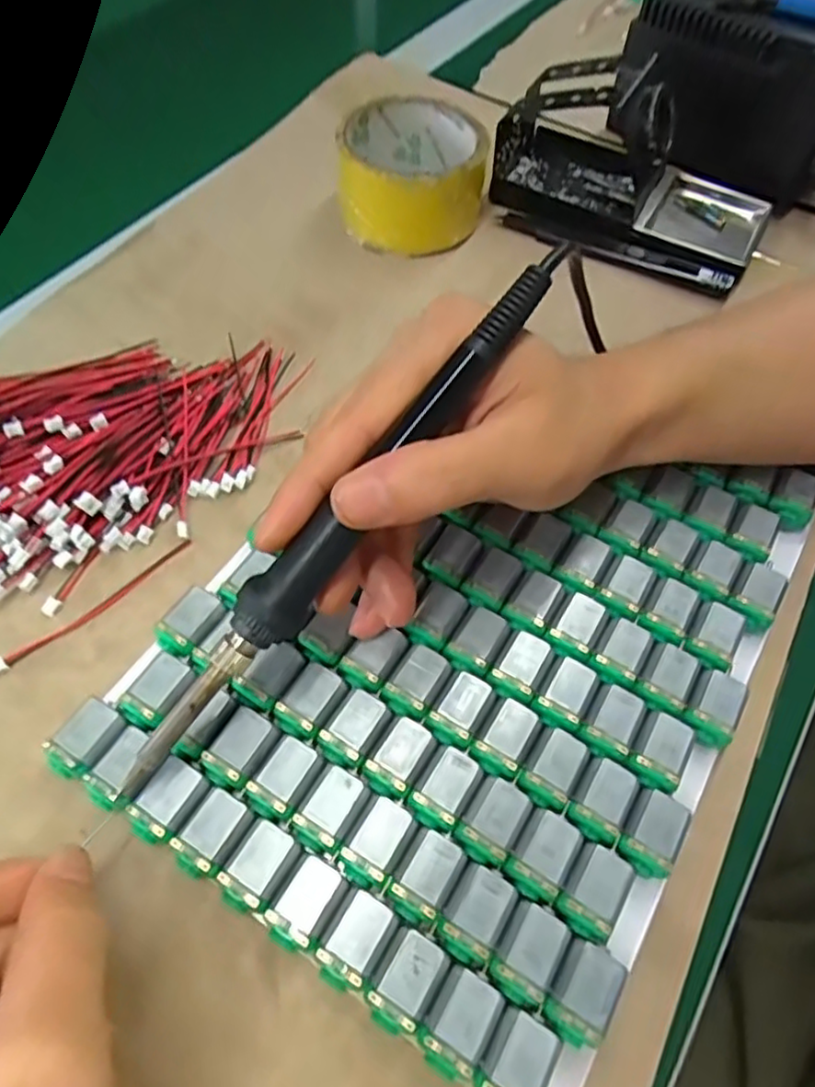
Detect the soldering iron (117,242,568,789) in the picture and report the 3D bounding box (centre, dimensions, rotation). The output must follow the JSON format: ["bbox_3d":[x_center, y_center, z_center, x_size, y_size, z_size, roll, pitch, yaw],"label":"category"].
[{"bbox_3d":[-0.020,-0.004,0.209,0.017,0.020,0.213,40,92,20],"label":"soldering iron"}]

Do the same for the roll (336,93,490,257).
[{"bbox_3d":[0.004,-0.218,0.388,0.083,0.042,0.090,4,60,2],"label":"roll"}]

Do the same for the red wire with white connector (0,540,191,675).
[{"bbox_3d":[-0.128,0.025,0.272,0.089,0.006,0.007,-37,66,-19],"label":"red wire with white connector"}]

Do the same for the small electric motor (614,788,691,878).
[{"bbox_3d":[0.085,0.102,0.232,0.016,0.019,0.027,30,64,16],"label":"small electric motor"}]

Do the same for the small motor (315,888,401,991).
[{"bbox_3d":[-0.016,0.128,0.213,0.016,0.017,0.026,31,64,16],"label":"small motor"}]

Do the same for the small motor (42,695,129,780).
[{"bbox_3d":[-0.114,0.071,0.240,0.019,0.016,0.026,28,64,15],"label":"small motor"}]

